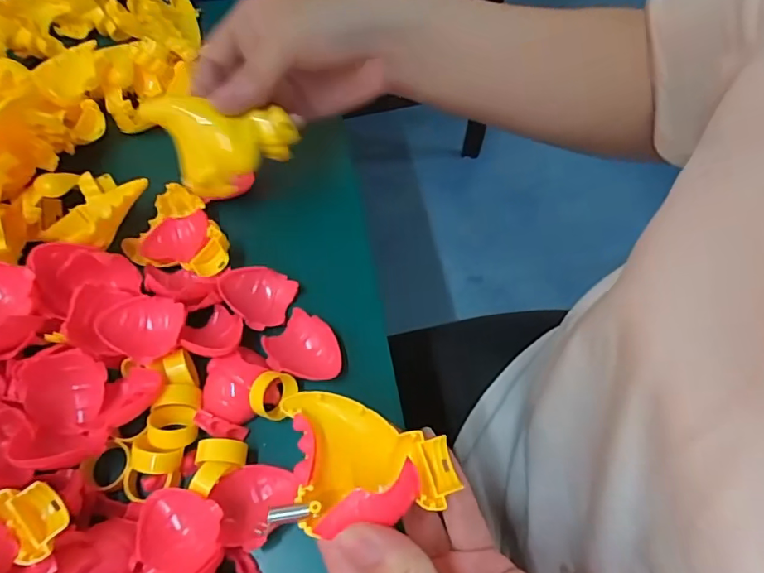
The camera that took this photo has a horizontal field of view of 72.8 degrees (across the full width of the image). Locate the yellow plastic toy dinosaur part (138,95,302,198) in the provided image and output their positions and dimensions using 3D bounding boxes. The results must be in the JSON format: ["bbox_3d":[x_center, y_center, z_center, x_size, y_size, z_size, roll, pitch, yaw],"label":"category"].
[{"bbox_3d":[-0.085,-0.085,0.285,0.065,0.031,0.048,-29,64,-14],"label":"yellow plastic toy dinosaur part"}]

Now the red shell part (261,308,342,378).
[{"bbox_3d":[-0.044,0.033,0.297,0.045,0.008,0.038,14,62,9],"label":"red shell part"}]

